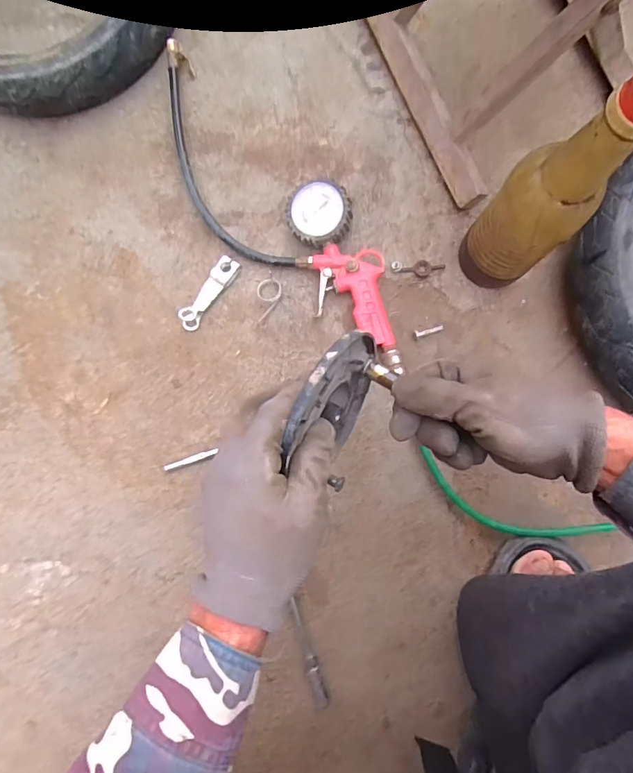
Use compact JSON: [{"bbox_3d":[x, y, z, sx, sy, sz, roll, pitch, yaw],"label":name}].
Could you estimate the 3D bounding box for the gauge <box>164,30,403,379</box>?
[{"bbox_3d":[-0.046,-0.202,0.533,0.440,0.053,0.127,43,82,1],"label":"gauge"}]

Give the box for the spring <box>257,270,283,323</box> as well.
[{"bbox_3d":[-0.053,-0.102,0.536,0.028,0.012,0.056,-3,84,-5],"label":"spring"}]

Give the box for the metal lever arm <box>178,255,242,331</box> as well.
[{"bbox_3d":[-0.123,-0.107,0.543,0.027,0.017,0.093,35,82,0],"label":"metal lever arm"}]

